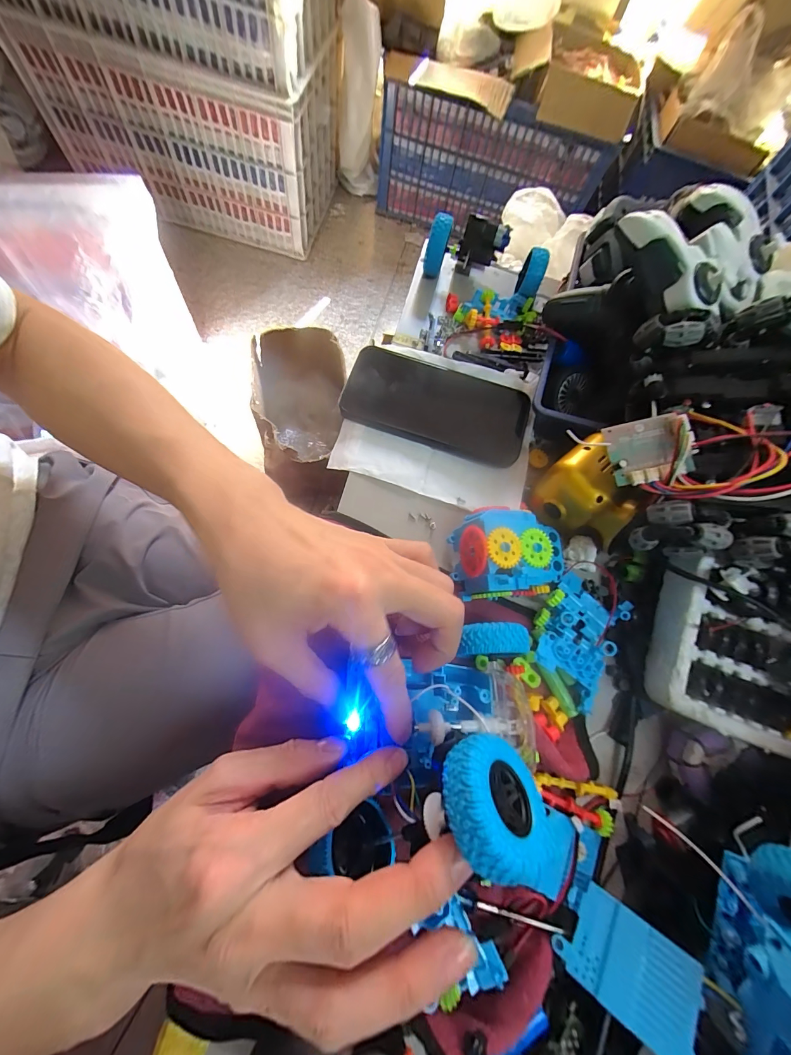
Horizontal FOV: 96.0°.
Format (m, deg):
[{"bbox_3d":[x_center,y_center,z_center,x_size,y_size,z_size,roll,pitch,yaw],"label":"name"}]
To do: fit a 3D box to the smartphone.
[{"bbox_3d":[0.038,-0.110,0.310,0.156,0.014,0.076,19,69,-2],"label":"smartphone"}]

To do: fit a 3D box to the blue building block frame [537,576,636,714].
[{"bbox_3d":[0.133,0.075,0.255,0.050,0.020,0.085,34,69,4],"label":"blue building block frame"}]

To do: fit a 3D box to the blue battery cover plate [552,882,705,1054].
[{"bbox_3d":[0.122,0.230,0.187,0.059,0.004,0.043,17,59,36],"label":"blue battery cover plate"}]

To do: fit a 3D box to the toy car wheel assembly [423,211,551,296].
[{"bbox_3d":[0.092,-0.273,0.357,0.118,0.044,0.051,21,70,1],"label":"toy car wheel assembly"}]

